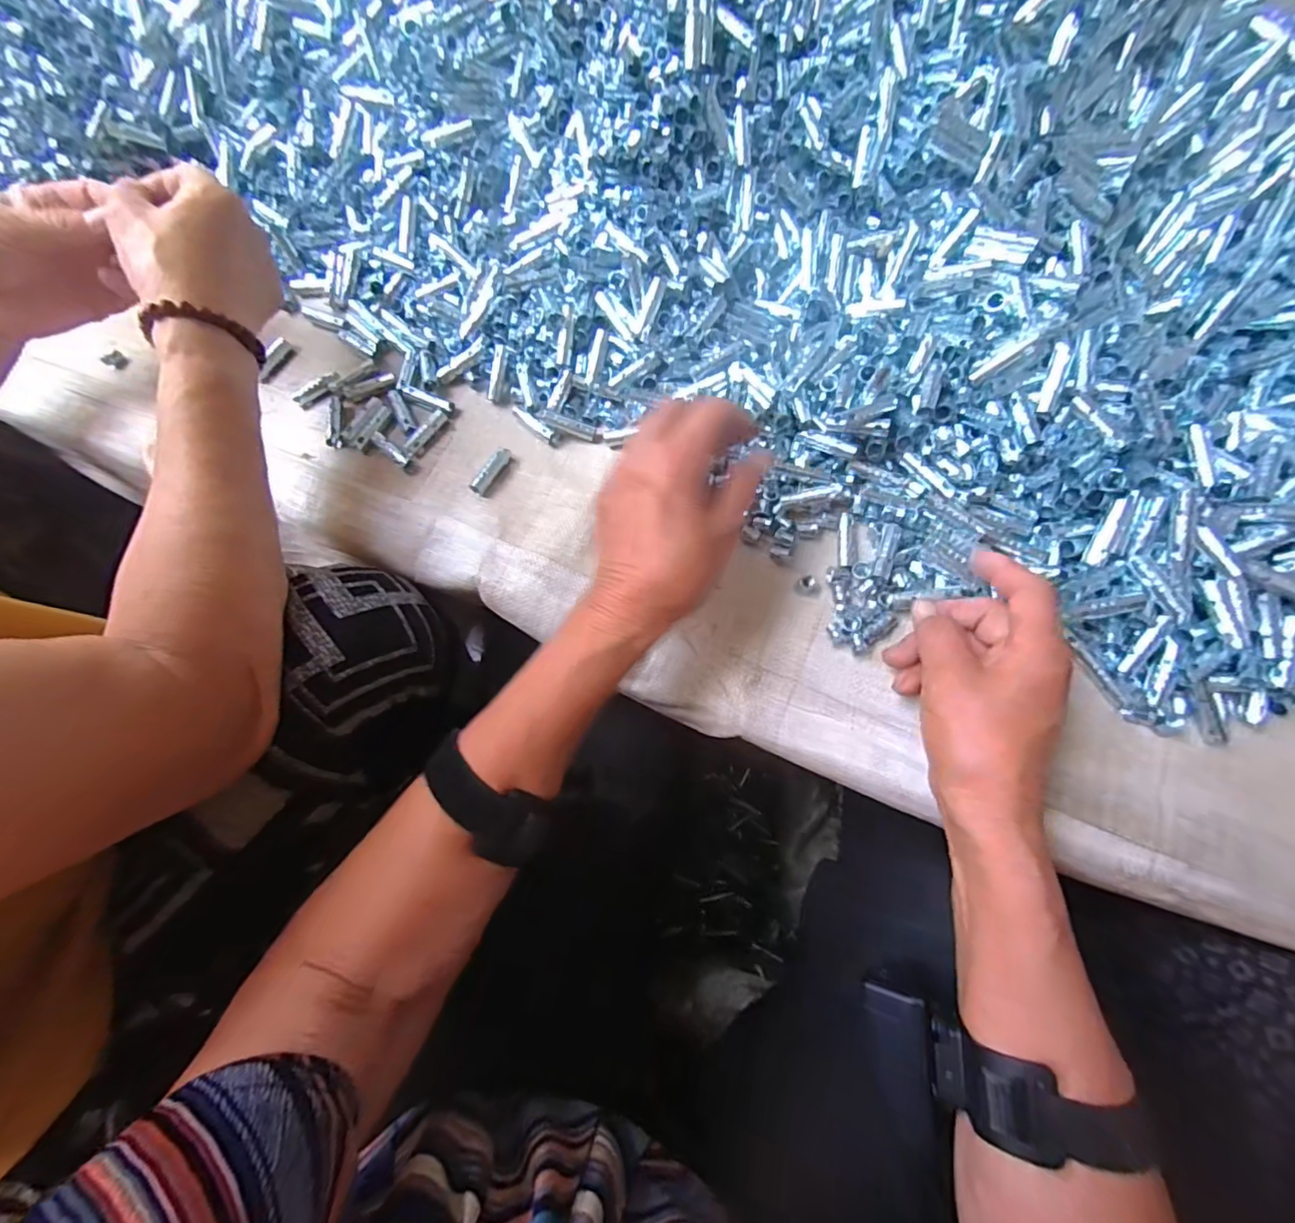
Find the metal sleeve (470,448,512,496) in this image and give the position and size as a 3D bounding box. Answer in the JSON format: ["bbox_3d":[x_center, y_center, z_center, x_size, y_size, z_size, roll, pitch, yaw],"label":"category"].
[{"bbox_3d":[-0.111,-0.100,0.395,0.011,0.010,0.040,27,77,10],"label":"metal sleeve"}]

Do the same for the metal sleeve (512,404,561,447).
[{"bbox_3d":[-0.082,-0.137,0.408,0.044,0.007,0.010,37,78,12],"label":"metal sleeve"}]

